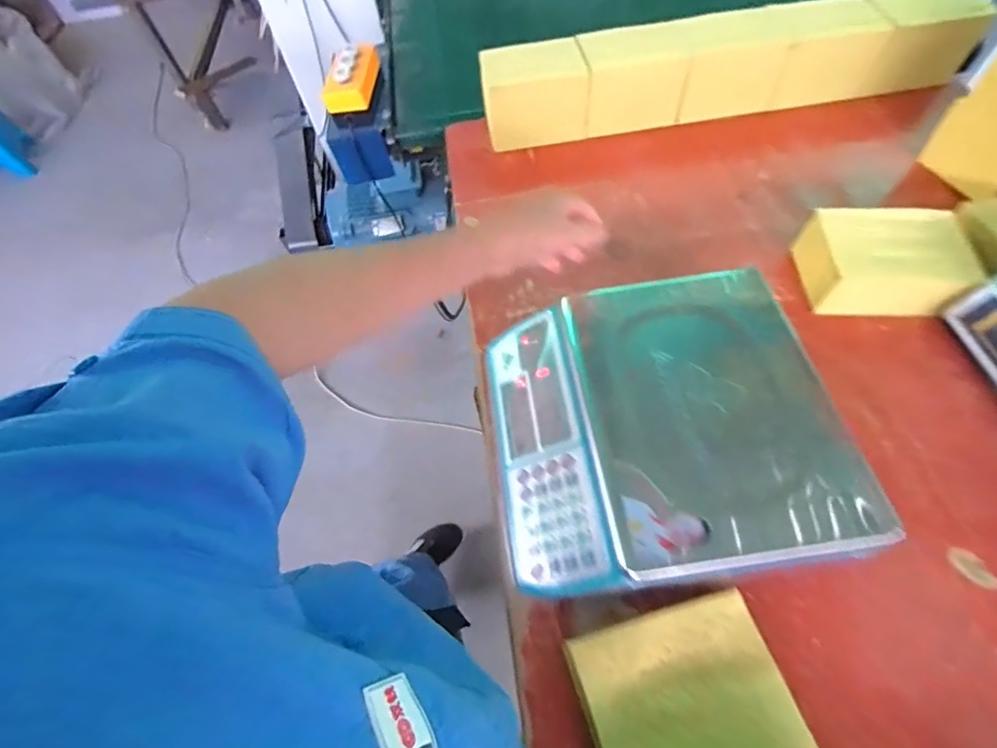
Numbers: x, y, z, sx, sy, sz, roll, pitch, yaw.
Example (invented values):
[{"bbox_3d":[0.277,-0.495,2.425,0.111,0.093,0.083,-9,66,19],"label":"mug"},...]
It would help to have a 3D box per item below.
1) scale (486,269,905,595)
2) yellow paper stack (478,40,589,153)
[{"bbox_3d":[0.151,0.053,0.496,0.307,0.113,0.296,-8,61,-1],"label":"scale"},{"bbox_3d":[0.059,-0.477,0.826,0.165,0.108,0.122,-9,61,-1],"label":"yellow paper stack"}]

